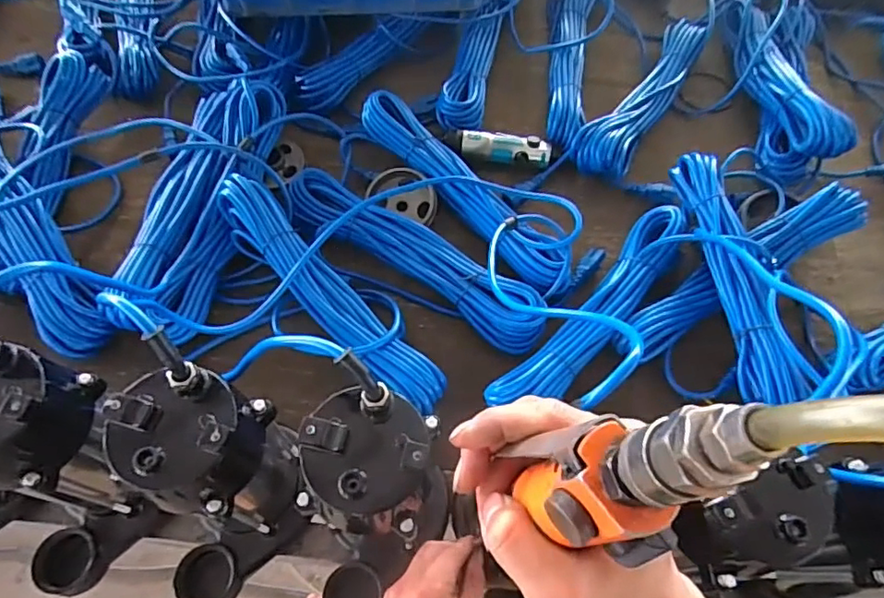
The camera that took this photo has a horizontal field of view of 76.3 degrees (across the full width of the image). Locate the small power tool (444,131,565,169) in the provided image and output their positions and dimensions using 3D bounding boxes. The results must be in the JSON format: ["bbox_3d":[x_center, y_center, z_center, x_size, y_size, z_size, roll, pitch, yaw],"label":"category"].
[{"bbox_3d":[0.083,-0.206,0.769,0.154,0.026,0.032,5,62,0],"label":"small power tool"}]

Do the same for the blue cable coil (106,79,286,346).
[{"bbox_3d":[-0.287,-0.122,0.666,0.122,0.058,0.353,8,62,2],"label":"blue cable coil"}]

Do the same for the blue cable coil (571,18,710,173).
[{"bbox_3d":[0.294,-0.295,0.817,0.084,0.047,0.341,31,65,13],"label":"blue cable coil"}]

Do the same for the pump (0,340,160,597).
[{"bbox_3d":[-0.315,0.146,0.447,0.093,0.227,0.147,2,62,-1],"label":"pump"}]

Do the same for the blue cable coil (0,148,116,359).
[{"bbox_3d":[-0.492,-0.077,0.657,0.082,0.087,0.349,-35,69,-19],"label":"blue cable coil"}]

